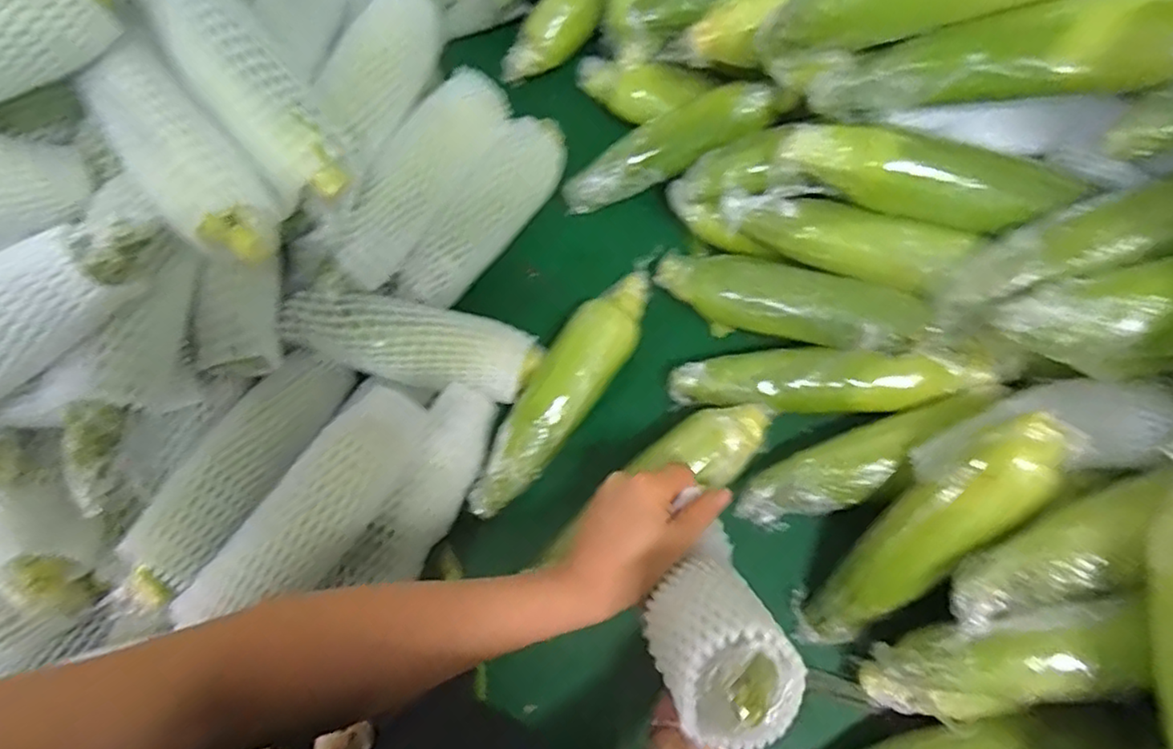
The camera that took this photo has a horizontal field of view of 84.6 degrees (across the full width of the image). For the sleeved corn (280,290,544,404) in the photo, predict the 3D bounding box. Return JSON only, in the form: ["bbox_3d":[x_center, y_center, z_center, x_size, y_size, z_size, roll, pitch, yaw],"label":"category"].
[{"bbox_3d":[-0.145,-0.027,0.545,0.203,0.047,0.067,12,73,-9],"label":"sleeved corn"}]

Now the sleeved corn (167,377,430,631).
[{"bbox_3d":[-0.195,0.095,0.470,0.070,0.054,0.201,33,61,11],"label":"sleeved corn"}]

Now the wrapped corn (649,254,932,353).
[{"bbox_3d":[0.156,-0.059,0.525,0.219,0.045,0.048,17,73,30],"label":"wrapped corn"}]

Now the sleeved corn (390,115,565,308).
[{"bbox_3d":[-0.086,-0.149,0.596,0.059,0.049,0.213,30,76,11],"label":"sleeved corn"}]

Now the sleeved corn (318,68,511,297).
[{"bbox_3d":[-0.142,-0.174,0.554,0.059,0.052,0.225,31,77,11],"label":"sleeved corn"}]

